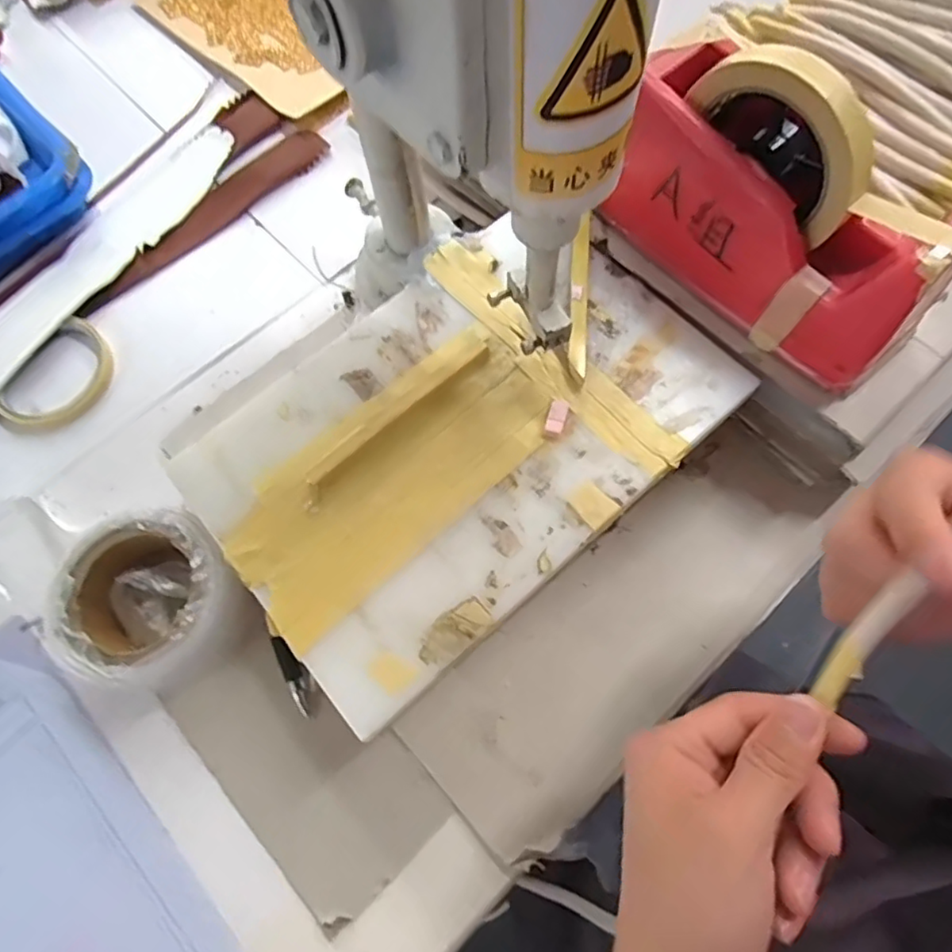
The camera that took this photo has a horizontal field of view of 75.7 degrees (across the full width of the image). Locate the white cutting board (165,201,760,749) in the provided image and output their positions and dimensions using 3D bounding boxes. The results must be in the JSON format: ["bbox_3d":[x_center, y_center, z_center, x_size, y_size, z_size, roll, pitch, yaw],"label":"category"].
[{"bbox_3d":[-0.008,-0.030,0.361,0.292,0.010,0.198,-39,73,-12],"label":"white cutting board"}]

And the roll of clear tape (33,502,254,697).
[{"bbox_3d":[-0.194,0.076,0.374,0.104,0.049,0.102,-1,69,1],"label":"roll of clear tape"}]

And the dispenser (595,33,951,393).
[{"bbox_3d":[0.161,-0.149,0.328,0.065,0.117,0.192,-40,73,-13],"label":"dispenser"}]

